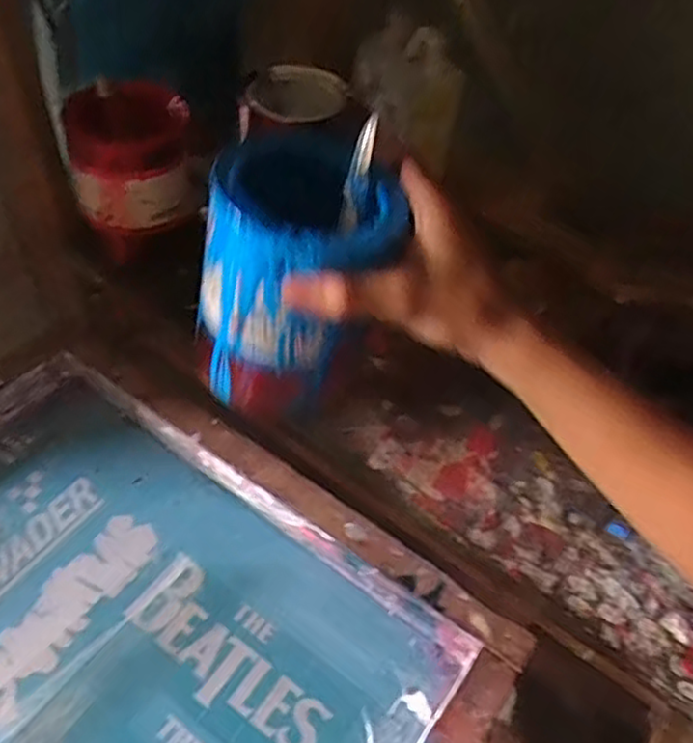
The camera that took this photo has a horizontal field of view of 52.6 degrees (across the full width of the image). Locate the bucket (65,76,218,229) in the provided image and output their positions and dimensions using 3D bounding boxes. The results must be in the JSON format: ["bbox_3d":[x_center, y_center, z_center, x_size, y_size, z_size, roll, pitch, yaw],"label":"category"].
[{"bbox_3d":[-0.191,-0.195,0.628,0.106,0.095,0.098,-10,51,-12],"label":"bucket"}]

